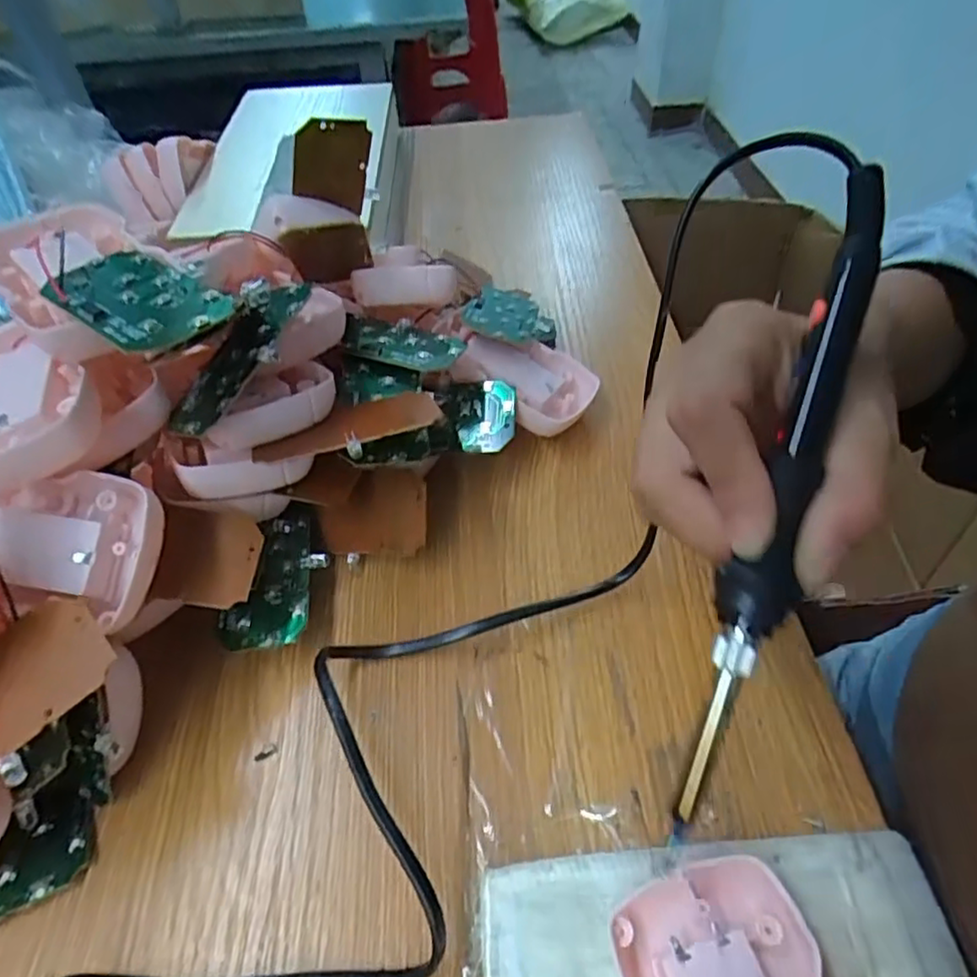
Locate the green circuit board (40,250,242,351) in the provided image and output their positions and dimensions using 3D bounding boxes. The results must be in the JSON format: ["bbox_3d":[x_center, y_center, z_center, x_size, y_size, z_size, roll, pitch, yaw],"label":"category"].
[{"bbox_3d":[-0.117,-0.064,0.218,0.072,0.004,0.038,30,57,26],"label":"green circuit board"}]

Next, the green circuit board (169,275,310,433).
[{"bbox_3d":[-0.094,-0.051,0.250,0.037,0.011,0.073,9,64,36],"label":"green circuit board"}]

